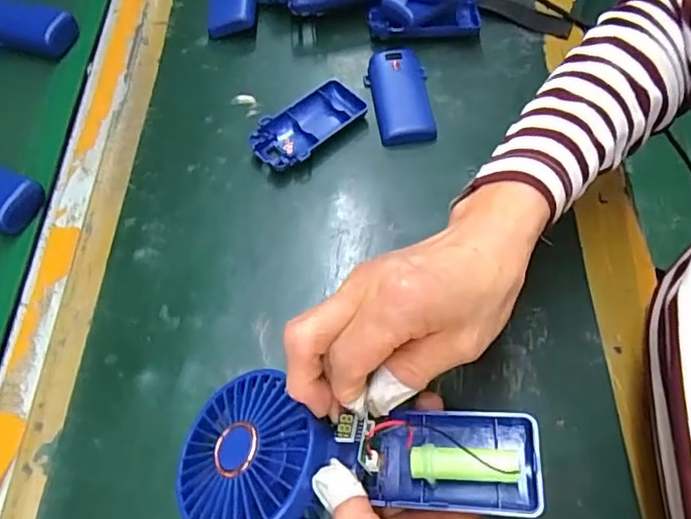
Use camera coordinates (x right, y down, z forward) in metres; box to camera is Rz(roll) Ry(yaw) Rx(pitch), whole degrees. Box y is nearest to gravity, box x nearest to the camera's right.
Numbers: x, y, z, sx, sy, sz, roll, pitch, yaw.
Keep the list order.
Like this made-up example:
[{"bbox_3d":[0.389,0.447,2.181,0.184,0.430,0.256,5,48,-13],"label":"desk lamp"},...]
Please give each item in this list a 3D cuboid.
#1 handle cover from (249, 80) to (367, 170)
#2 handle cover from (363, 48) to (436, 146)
[{"bbox_3d":[-0.028,-0.104,0.431,0.092,0.017,0.047,-40,68,-17],"label":"handle cover"},{"bbox_3d":[0.043,-0.134,0.443,0.045,0.014,0.091,-6,62,-1],"label":"handle cover"}]

